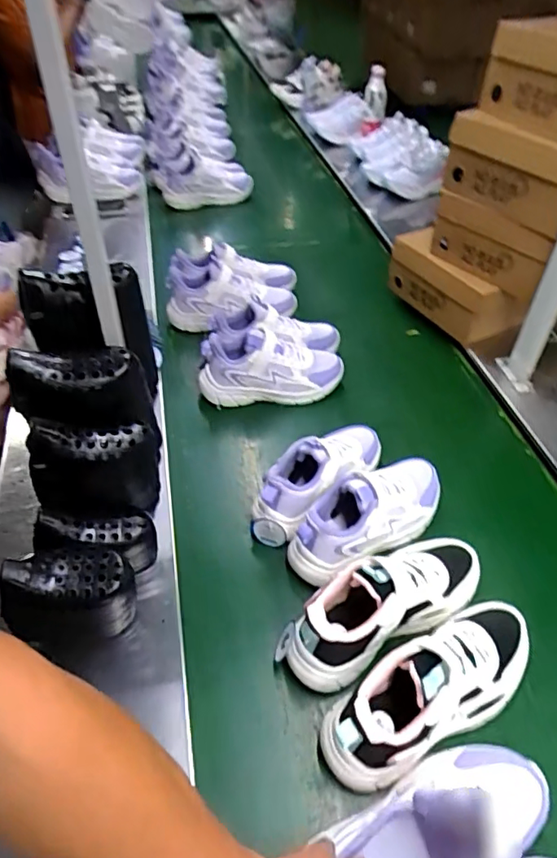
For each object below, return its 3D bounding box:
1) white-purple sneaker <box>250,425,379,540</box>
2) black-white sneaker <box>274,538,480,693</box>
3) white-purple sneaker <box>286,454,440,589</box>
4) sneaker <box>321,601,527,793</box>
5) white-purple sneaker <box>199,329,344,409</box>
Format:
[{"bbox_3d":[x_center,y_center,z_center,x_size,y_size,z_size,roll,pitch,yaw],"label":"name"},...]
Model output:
[{"bbox_3d":[0.068,0.054,0.758,0.100,0.107,0.230,31,52,25],"label":"white-purple sneaker"},{"bbox_3d":[0.127,0.191,0.615,0.260,0.111,0.099,-26,51,-25],"label":"black-white sneaker"},{"bbox_3d":[0.121,0.106,0.700,0.241,0.112,0.109,-26,52,-26],"label":"white-purple sneaker"},{"bbox_3d":[0.161,0.260,0.554,0.256,0.117,0.093,-21,49,-21],"label":"sneaker"},{"bbox_3d":[-0.011,-0.100,0.914,0.243,0.111,0.093,-4,45,-6],"label":"white-purple sneaker"}]

